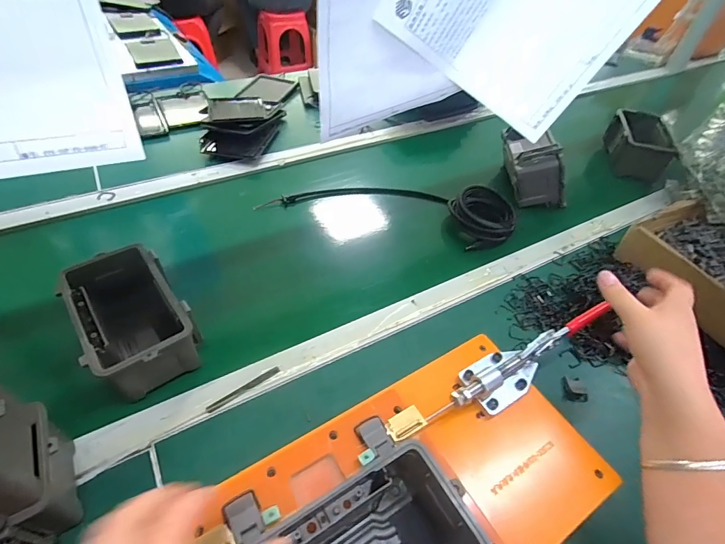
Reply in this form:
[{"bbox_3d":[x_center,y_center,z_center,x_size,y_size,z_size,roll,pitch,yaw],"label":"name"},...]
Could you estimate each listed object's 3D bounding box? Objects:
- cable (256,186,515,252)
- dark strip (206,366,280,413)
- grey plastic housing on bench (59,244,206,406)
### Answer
[{"bbox_3d":[0.046,-0.122,0.691,0.429,0.043,0.127,9,47,4],"label":"cable"},{"bbox_3d":[-0.138,0.136,0.459,0.089,0.004,0.010,-28,55,-27],"label":"dark strip"},{"bbox_3d":[-0.277,0.052,0.476,0.104,0.075,0.183,-26,55,-26],"label":"grey plastic housing on bench"}]

